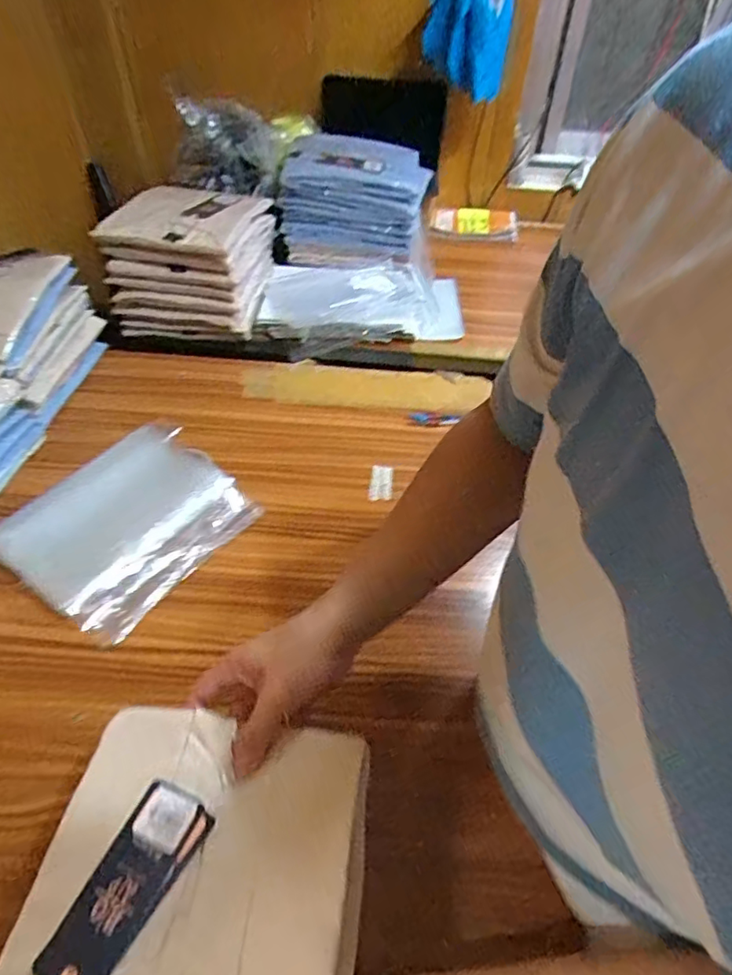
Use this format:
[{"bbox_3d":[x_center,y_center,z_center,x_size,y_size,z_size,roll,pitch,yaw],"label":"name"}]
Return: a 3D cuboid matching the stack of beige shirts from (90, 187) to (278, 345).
[{"bbox_3d":[-0.298,-0.396,0.999,0.227,0.181,0.235,5,46,0],"label":"stack of beige shirts"}]

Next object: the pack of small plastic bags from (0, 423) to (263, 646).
[{"bbox_3d":[-0.285,0.033,0.685,0.223,0.029,0.250,29,51,22],"label":"pack of small plastic bags"}]

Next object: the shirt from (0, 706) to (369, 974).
[{"bbox_3d":[-0.115,0.273,0.358,0.214,0.029,0.251,8,46,3],"label":"shirt"}]

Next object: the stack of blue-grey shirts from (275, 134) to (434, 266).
[{"bbox_3d":[-0.021,-0.567,1.143,0.275,0.176,0.271,4,45,1],"label":"stack of blue-grey shirts"}]

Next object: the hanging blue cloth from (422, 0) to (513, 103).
[{"bbox_3d":[0.197,-0.913,1.095,0.156,0.254,0.064,17,47,12],"label":"hanging blue cloth"}]

